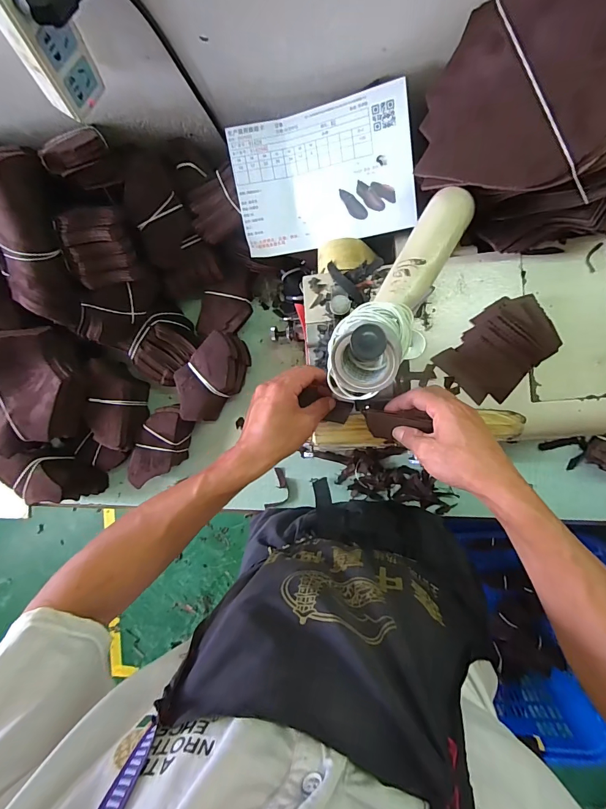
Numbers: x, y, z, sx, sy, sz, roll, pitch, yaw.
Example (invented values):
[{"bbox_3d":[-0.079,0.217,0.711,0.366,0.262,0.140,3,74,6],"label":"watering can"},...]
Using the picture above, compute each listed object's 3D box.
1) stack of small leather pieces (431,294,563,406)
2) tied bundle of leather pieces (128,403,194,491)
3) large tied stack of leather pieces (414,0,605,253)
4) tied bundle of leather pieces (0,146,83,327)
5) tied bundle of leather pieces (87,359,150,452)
[{"bbox_3d":[0.222,-0.063,0.419,0.085,0.019,0.118,43,98,5],"label":"stack of small leather pieces"},{"bbox_3d":[-0.230,0.067,0.606,0.074,0.052,0.144,27,96,7],"label":"tied bundle of leather pieces"},{"bbox_3d":[0.224,-0.245,0.345,0.230,0.143,0.167,42,98,5],"label":"large tied stack of leather pieces"},{"bbox_3d":[-0.360,-0.207,0.486,0.094,0.061,0.204,4,118,9],"label":"tied bundle of leather pieces"},{"bbox_3d":[-0.300,-0.002,0.610,0.074,0.076,0.137,2,93,9],"label":"tied bundle of leather pieces"}]

